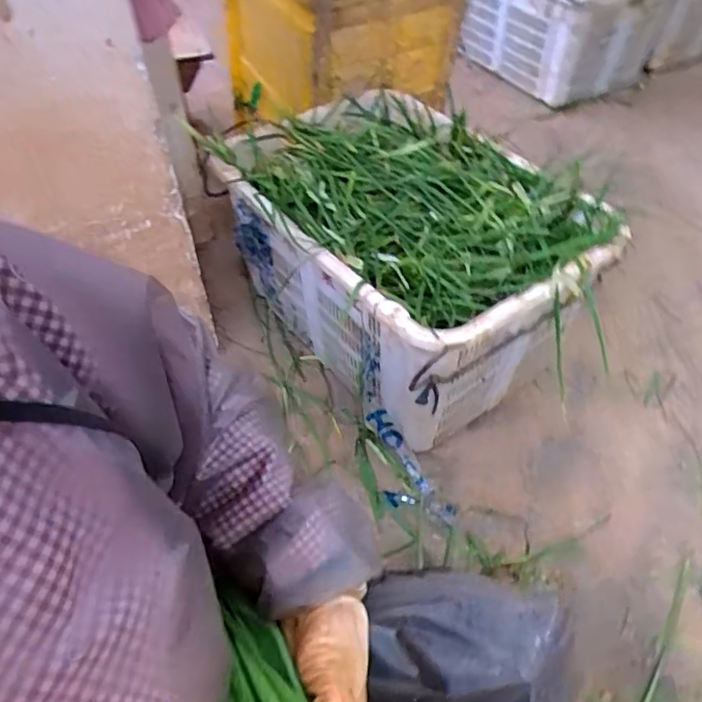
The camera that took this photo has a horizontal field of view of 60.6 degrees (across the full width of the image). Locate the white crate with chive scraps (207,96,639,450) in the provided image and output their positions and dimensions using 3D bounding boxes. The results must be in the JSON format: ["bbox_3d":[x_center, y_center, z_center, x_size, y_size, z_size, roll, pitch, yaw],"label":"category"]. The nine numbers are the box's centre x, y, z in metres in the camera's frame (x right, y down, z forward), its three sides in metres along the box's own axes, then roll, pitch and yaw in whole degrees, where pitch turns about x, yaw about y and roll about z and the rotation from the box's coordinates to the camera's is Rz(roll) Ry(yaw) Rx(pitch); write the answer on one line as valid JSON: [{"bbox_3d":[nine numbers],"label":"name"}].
[{"bbox_3d":[0.095,-0.192,1.145,0.488,0.329,0.653,-25,54,-21],"label":"white crate with chive scraps"}]

